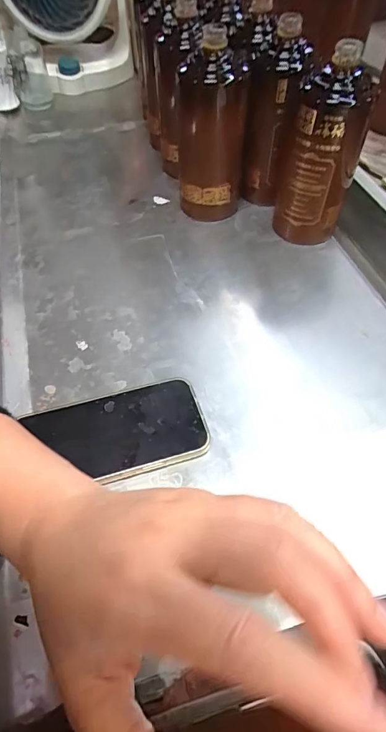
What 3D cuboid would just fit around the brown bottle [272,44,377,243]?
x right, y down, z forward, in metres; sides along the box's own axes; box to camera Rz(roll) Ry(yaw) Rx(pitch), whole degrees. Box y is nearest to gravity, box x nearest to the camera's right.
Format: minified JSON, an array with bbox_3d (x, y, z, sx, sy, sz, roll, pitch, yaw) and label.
[{"bbox_3d":[0.143,-0.233,0.451,0.082,0.181,0.068,10,56,9],"label":"brown bottle"}]

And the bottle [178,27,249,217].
[{"bbox_3d":[0.021,-0.281,0.490,0.080,0.185,0.074,-2,55,1],"label":"bottle"}]

